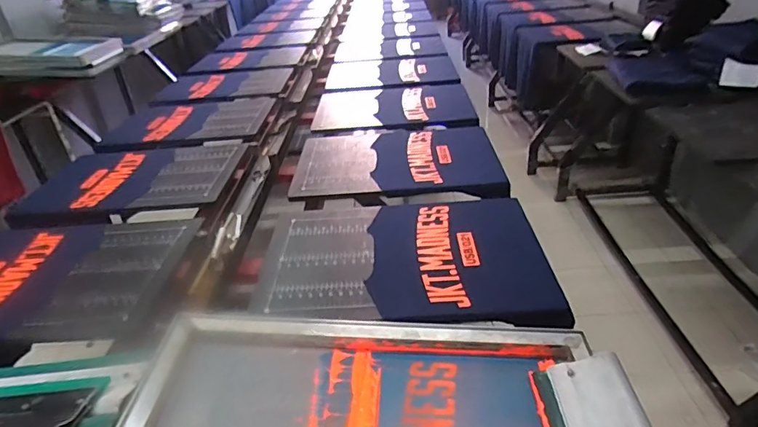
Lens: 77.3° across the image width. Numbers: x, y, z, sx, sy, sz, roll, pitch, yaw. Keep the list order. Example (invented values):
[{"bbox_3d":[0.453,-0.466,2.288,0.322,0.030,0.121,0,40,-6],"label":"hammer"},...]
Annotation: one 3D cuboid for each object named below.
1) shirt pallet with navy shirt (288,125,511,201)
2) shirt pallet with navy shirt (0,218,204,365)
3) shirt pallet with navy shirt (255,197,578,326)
[{"bbox_3d":[0.050,-0.158,1.405,0.590,0.034,0.412,-1,33,7],"label":"shirt pallet with navy shirt"},{"bbox_3d":[-0.731,0.147,1.025,0.571,0.024,0.442,-4,33,3],"label":"shirt pallet with navy shirt"},{"bbox_3d":[0.058,0.090,1.014,0.566,0.022,0.408,-3,33,4],"label":"shirt pallet with navy shirt"}]

